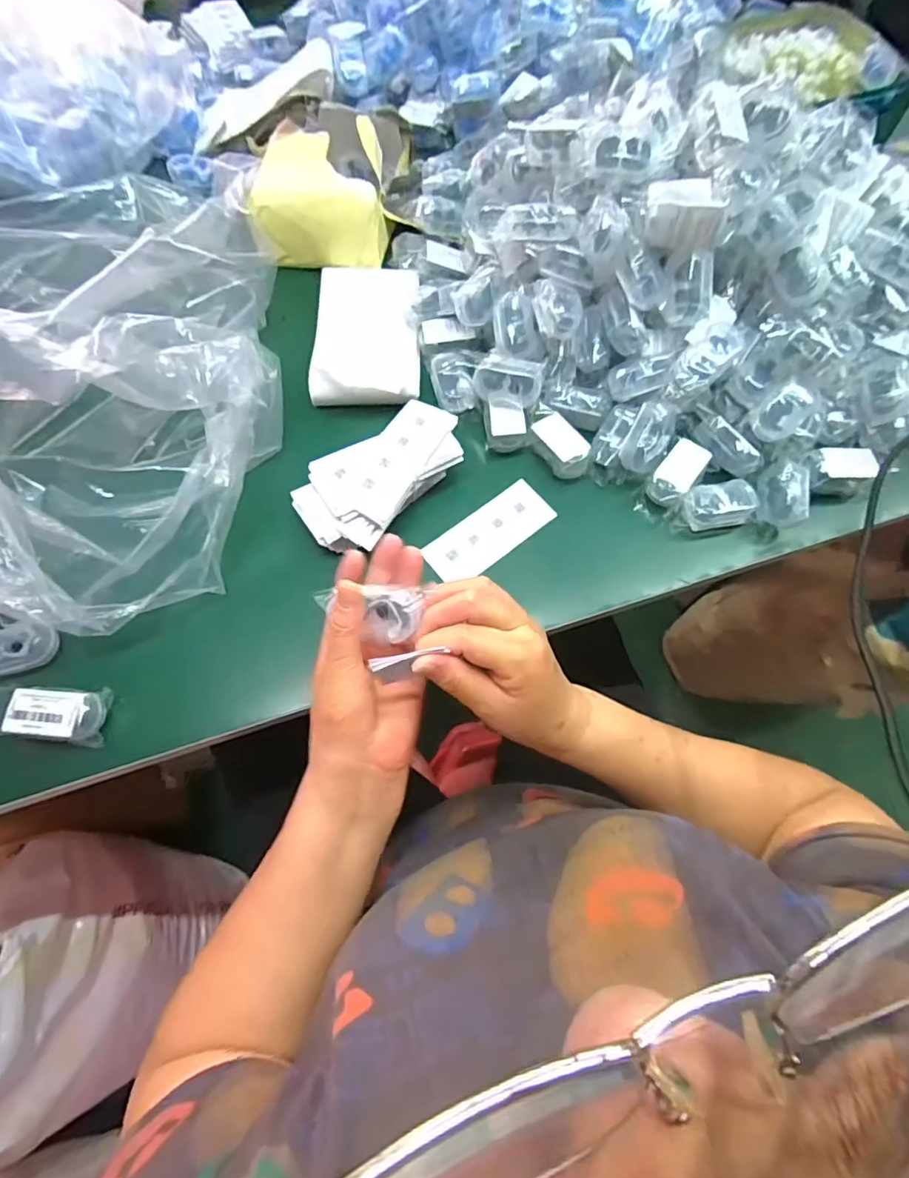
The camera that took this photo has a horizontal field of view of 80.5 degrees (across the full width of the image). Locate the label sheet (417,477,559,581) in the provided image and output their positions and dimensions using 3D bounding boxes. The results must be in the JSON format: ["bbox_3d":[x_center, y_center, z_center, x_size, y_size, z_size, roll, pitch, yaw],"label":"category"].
[{"bbox_3d":[0.033,-0.052,0.502,0.126,0.006,0.053,-37,74,-16],"label":"label sheet"}]

